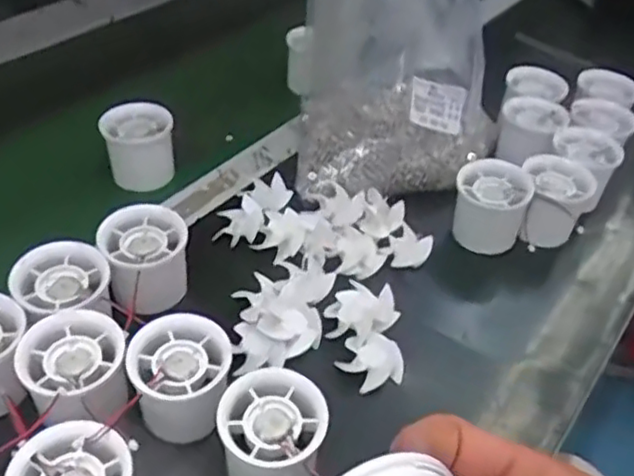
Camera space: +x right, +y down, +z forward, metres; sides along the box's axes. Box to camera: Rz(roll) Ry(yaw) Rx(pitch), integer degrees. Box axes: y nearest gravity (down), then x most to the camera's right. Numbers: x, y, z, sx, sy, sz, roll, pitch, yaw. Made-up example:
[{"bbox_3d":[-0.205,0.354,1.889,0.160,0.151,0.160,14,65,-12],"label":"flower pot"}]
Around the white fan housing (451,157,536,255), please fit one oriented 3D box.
[{"bbox_3d":[0.136,-0.025,0.521,0.055,0.057,0.044,11,43,6],"label":"white fan housing"}]

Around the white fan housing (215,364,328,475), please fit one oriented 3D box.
[{"bbox_3d":[-0.025,0.109,0.357,0.055,0.048,0.059,3,43,-3],"label":"white fan housing"}]

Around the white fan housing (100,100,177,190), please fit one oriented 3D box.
[{"bbox_3d":[-0.145,-0.075,0.540,0.054,0.051,0.053,-6,44,-12],"label":"white fan housing"}]

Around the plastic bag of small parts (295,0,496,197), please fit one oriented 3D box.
[{"bbox_3d":[0.072,-0.140,0.527,0.164,0.163,0.130,6,43,0],"label":"plastic bag of small parts"}]

